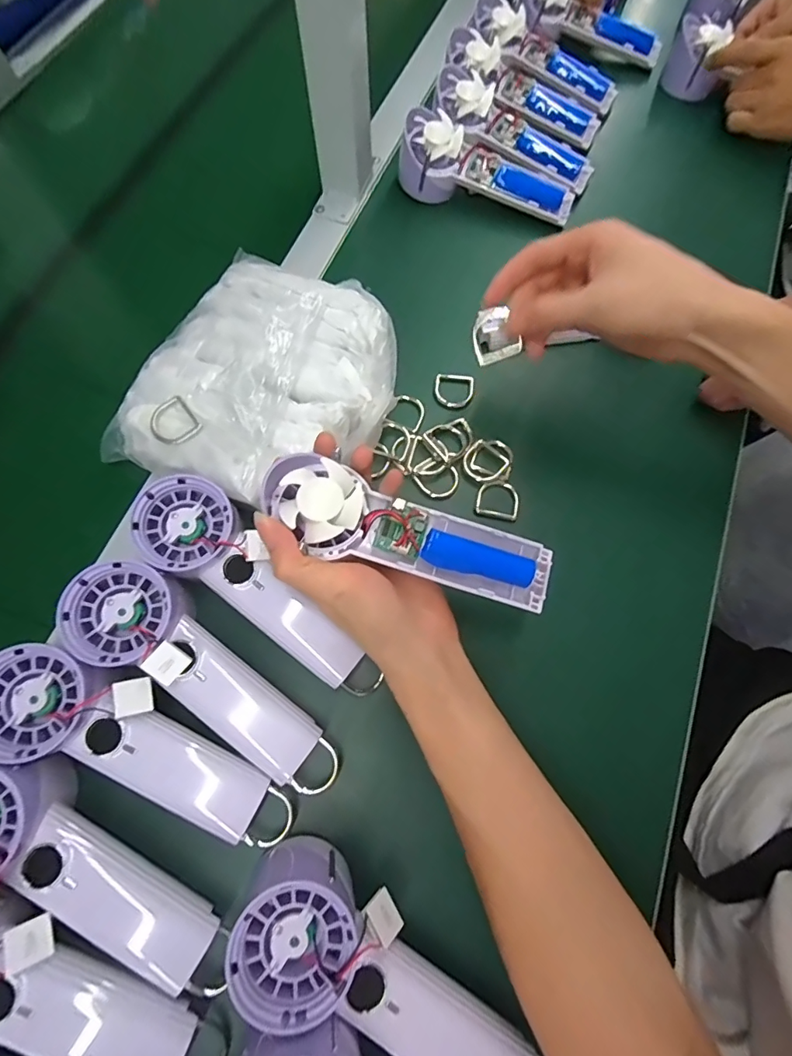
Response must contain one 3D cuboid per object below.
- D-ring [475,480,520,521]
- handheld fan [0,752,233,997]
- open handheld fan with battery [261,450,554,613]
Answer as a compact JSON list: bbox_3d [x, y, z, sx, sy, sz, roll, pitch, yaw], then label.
[{"bbox_3d":[0.080,-0.023,0.374,0.033,0.009,0.034,18,71,6],"label":"D-ring"},{"bbox_3d":[-0.174,0.192,0.270,0.192,0.049,0.067,34,73,-4],"label":"handheld fan"},{"bbox_3d":[0.006,0.005,0.287,0.174,0.029,0.048,20,71,-4],"label":"open handheld fan with battery"}]

